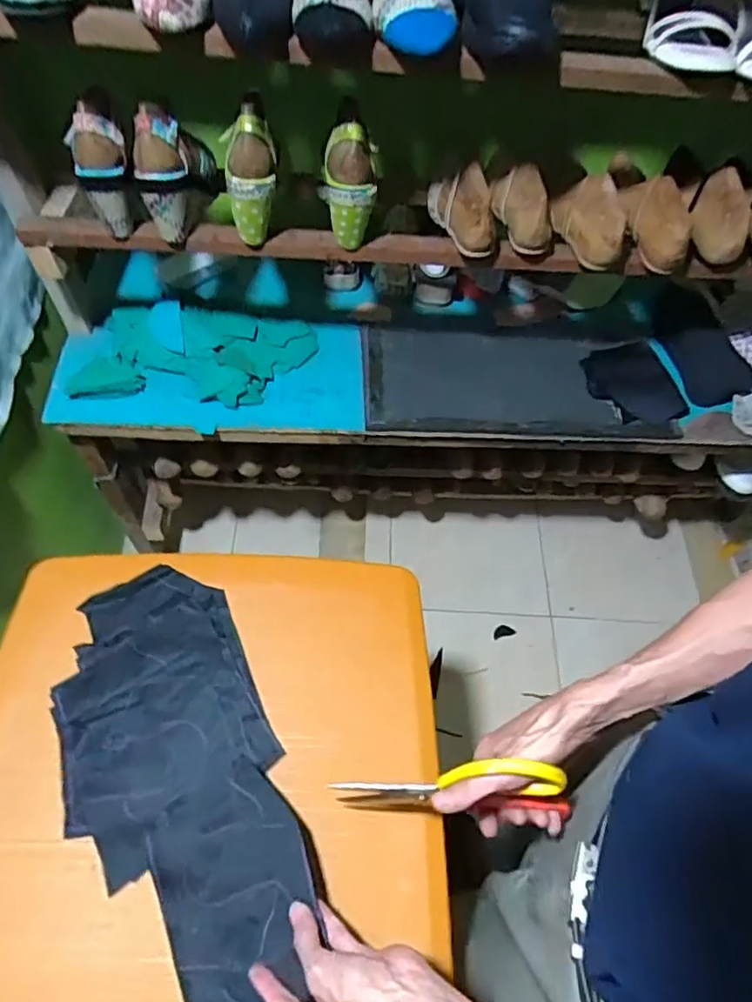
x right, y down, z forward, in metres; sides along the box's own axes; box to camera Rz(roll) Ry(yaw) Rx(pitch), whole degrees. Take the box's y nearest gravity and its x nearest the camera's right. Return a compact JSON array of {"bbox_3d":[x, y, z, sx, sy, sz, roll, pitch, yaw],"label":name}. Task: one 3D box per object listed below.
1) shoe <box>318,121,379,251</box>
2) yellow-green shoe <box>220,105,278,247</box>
[{"bbox_3d":[-0.034,-0.409,0.786,0.069,0.144,0.062,3,58,-3],"label":"shoe"},{"bbox_3d":[-0.159,-0.410,0.773,0.062,0.149,0.075,-6,59,-8],"label":"yellow-green shoe"}]

